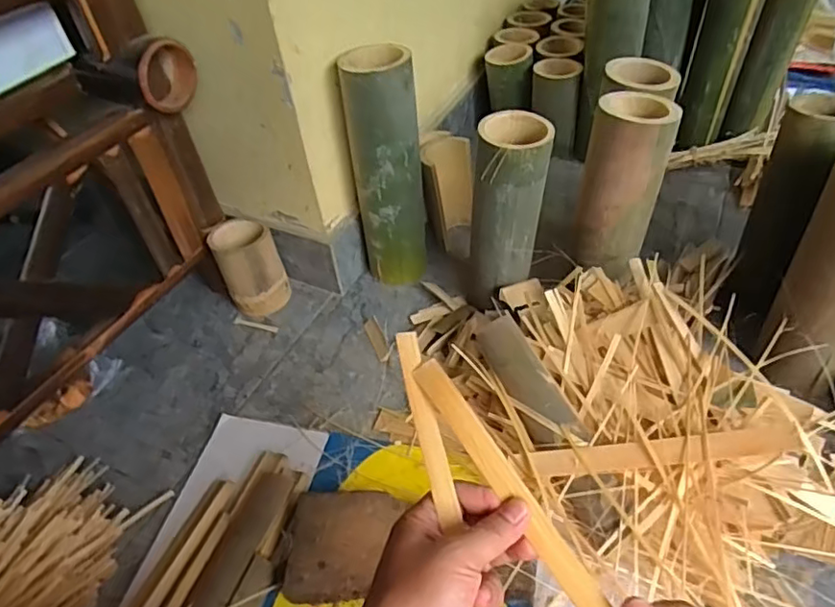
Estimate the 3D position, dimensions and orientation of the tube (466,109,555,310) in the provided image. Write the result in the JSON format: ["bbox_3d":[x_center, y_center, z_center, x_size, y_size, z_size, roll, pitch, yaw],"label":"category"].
[{"bbox_3d":[0.113,-0.104,0.737,0.097,0.255,0.075,5,46,12],"label":"tube"}]

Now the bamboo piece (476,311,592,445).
[{"bbox_3d":[0.124,0.087,0.664,0.053,0.027,0.170,-23,60,-15],"label":"bamboo piece"}]

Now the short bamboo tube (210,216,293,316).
[{"bbox_3d":[-0.244,-0.050,0.856,0.084,0.125,0.081,-25,47,-17],"label":"short bamboo tube"}]

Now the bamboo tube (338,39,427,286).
[{"bbox_3d":[-0.040,-0.178,0.810,0.095,0.316,0.091,-9,44,-2],"label":"bamboo tube"}]

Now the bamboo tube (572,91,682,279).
[{"bbox_3d":[0.257,-0.146,0.724,0.095,0.201,0.092,17,49,23],"label":"bamboo tube"}]

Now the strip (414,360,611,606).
[{"bbox_3d":[0.064,0.125,0.382,0.023,0.007,0.211,-32,69,-9],"label":"strip"}]

